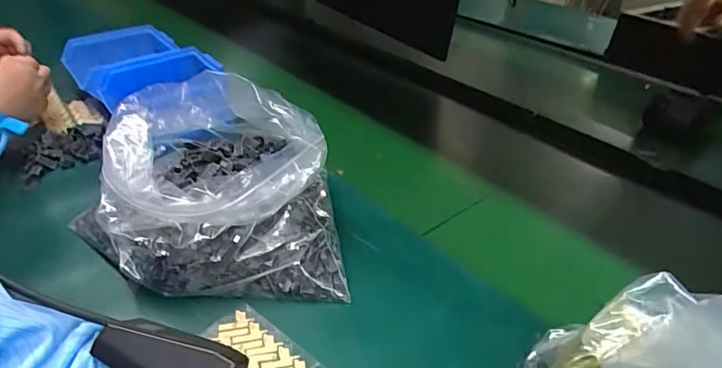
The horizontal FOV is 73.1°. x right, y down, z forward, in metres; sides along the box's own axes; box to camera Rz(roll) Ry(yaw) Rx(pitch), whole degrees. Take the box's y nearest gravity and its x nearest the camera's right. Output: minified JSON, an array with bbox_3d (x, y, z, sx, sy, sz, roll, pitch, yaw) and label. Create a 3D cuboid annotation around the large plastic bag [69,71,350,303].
[{"bbox_3d":[-0.132,-0.003,0.435,0.232,0.113,0.187,2,35,-2],"label":"large plastic bag"}]

